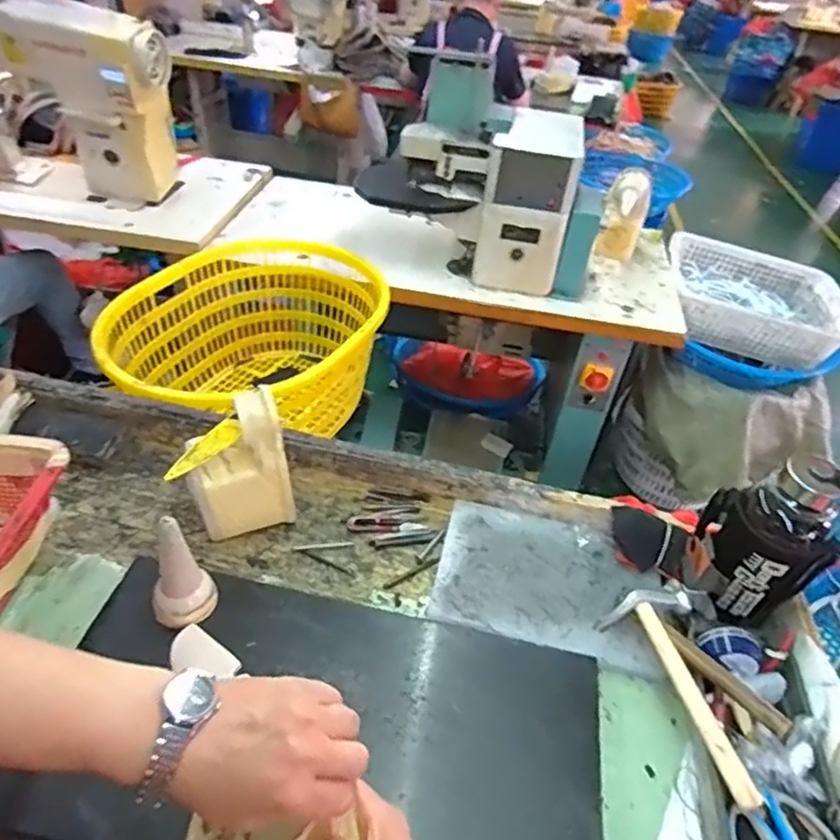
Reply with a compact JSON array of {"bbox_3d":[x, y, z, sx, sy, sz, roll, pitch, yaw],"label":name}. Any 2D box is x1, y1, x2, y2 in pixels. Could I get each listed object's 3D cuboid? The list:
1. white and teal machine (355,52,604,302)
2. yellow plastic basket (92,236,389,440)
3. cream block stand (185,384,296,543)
[{"bbox_3d":[0.162,-0.575,1.466,0.564,0.413,0.282,18,42,14],"label":"white and teal machine"},{"bbox_3d":[-0.348,-0.131,1.337,0.499,0.285,0.627,11,41,6],"label":"yellow plastic basket"},{"bbox_3d":[-0.245,0.066,0.833,0.128,0.198,0.066,-13,44,-21],"label":"cream block stand"}]

